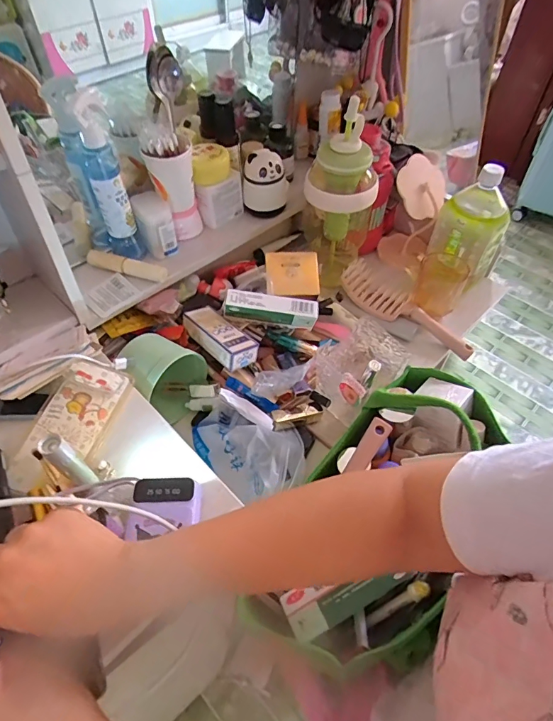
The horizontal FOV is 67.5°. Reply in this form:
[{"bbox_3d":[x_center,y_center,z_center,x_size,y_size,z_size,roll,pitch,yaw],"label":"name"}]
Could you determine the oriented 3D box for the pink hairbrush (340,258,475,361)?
[{"bbox_3d":[0.215,-0.089,0.674,0.234,0.046,0.083,31,58,23],"label":"pink hairbrush"}]

